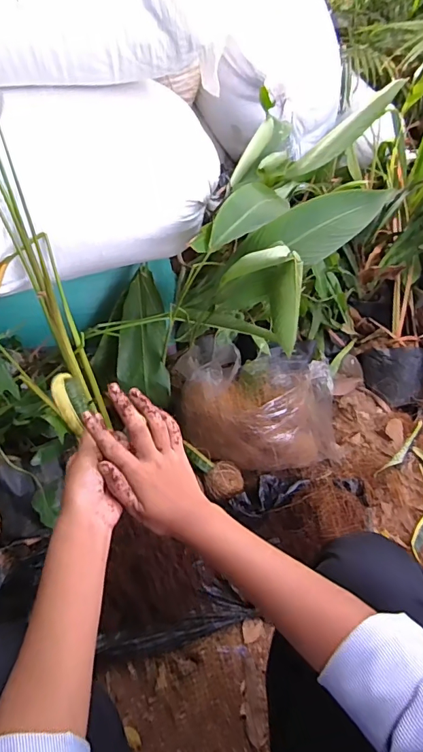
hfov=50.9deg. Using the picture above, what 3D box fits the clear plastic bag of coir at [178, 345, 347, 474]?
[{"bbox_3d":[0.108,0.063,0.986,0.355,0.208,0.258,-13,54,-13],"label":"clear plastic bag of coir"}]

